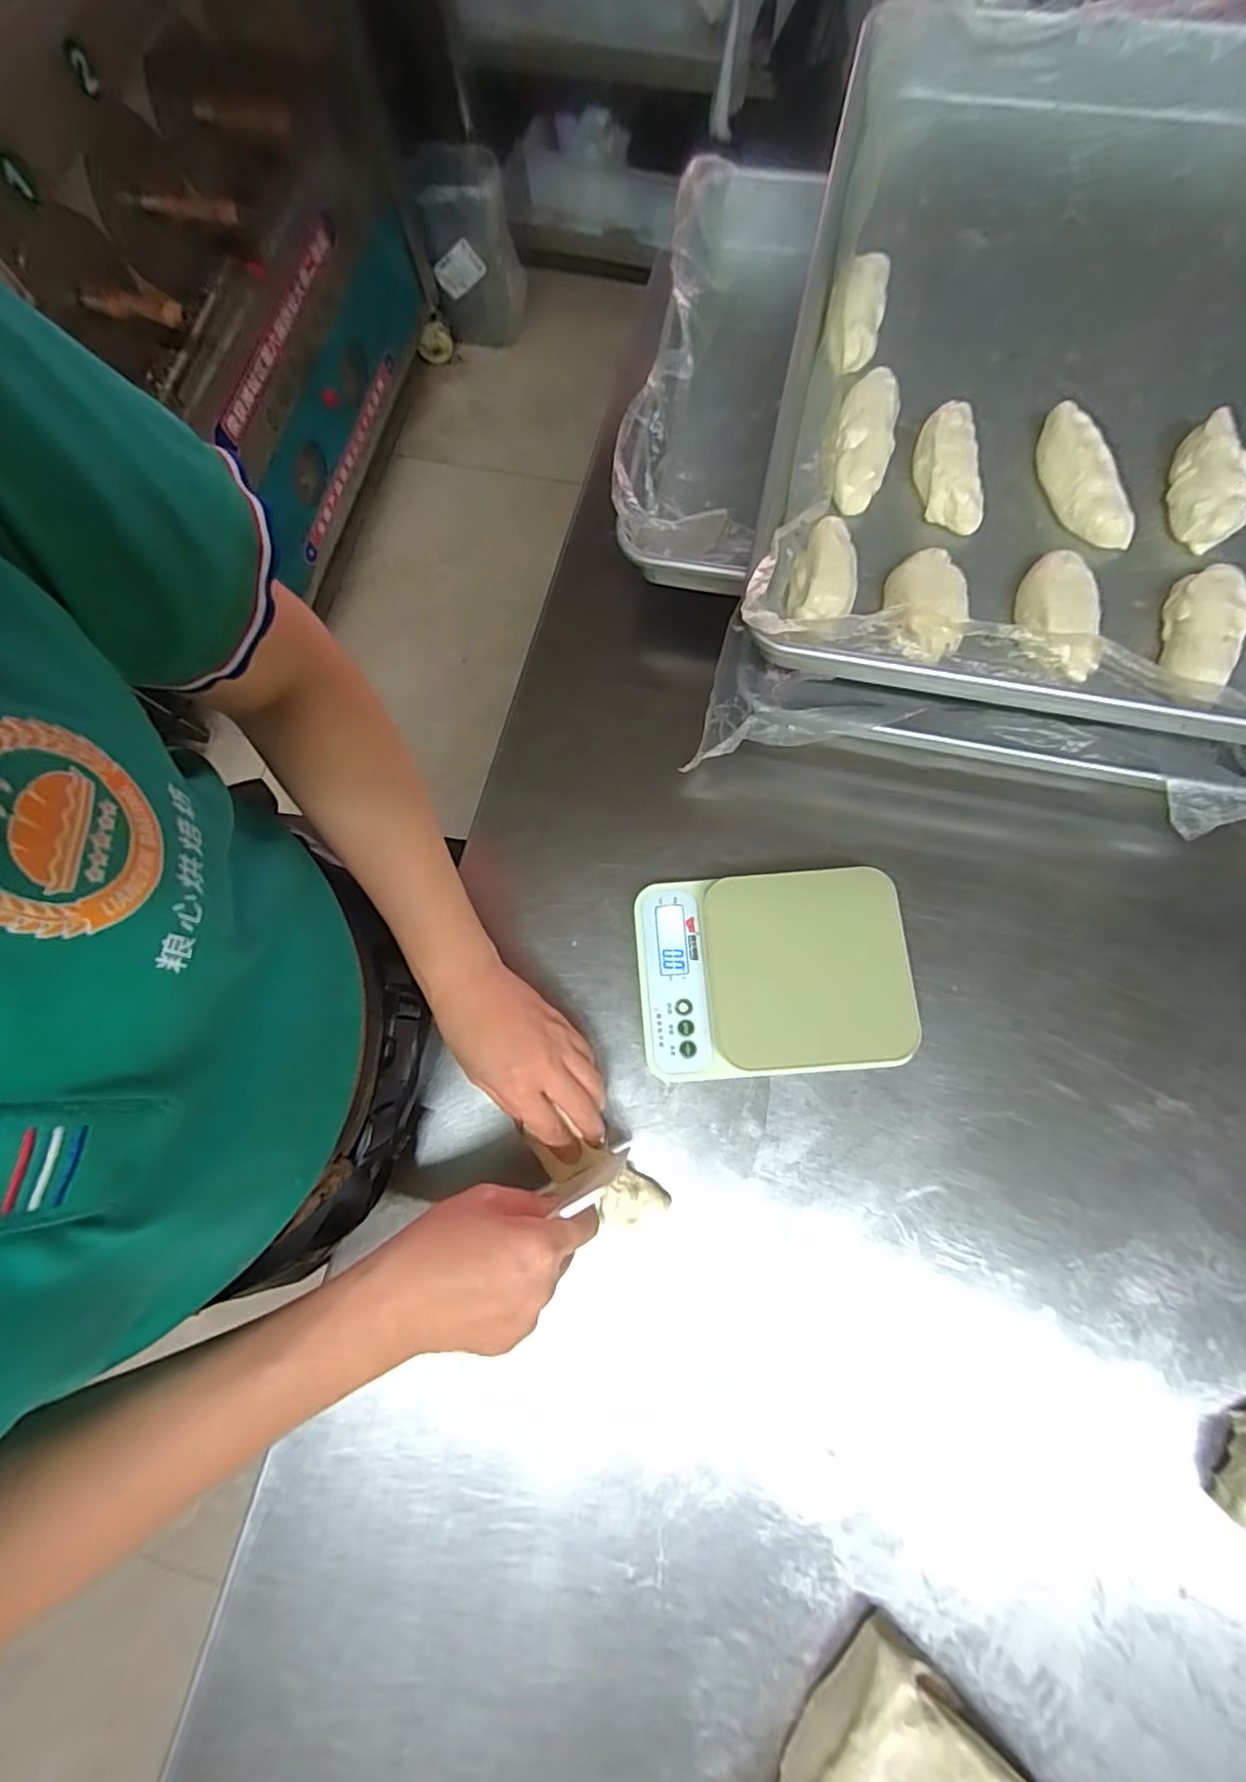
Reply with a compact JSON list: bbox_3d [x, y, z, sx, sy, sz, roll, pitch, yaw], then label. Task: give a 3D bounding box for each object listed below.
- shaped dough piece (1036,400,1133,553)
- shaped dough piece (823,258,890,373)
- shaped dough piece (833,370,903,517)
[{"bbox_3d":[0.322,-0.293,0.450,0.045,0.023,0.109,-14,76,-1],"label":"shaped dough piece"},{"bbox_3d":[0.177,-0.441,0.483,0.041,0.028,0.097,15,78,6],"label":"shaped dough piece"},{"bbox_3d":[0.176,-0.329,0.462,0.039,0.026,0.109,12,77,6],"label":"shaped dough piece"}]

